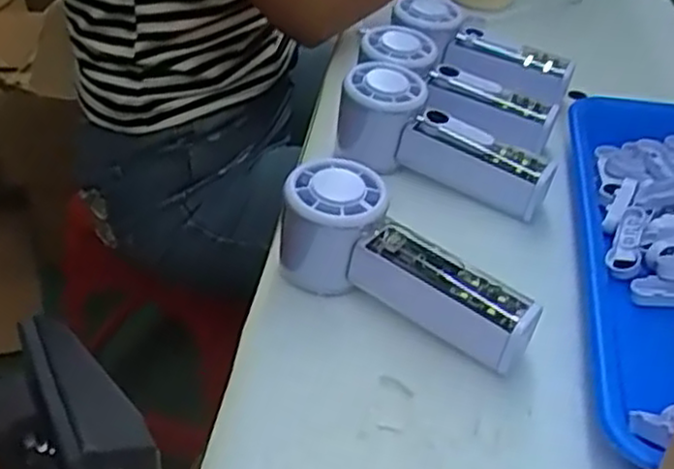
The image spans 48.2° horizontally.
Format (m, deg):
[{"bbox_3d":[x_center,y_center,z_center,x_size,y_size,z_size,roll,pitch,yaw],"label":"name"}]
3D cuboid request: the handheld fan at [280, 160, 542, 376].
[{"bbox_3d":[0.034,0.020,0.412,0.153,0.062,0.055,32,48,17],"label":"handheld fan"}]

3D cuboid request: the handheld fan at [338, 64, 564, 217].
[{"bbox_3d":[0.069,-0.057,0.509,0.151,0.059,0.063,29,45,12],"label":"handheld fan"}]

